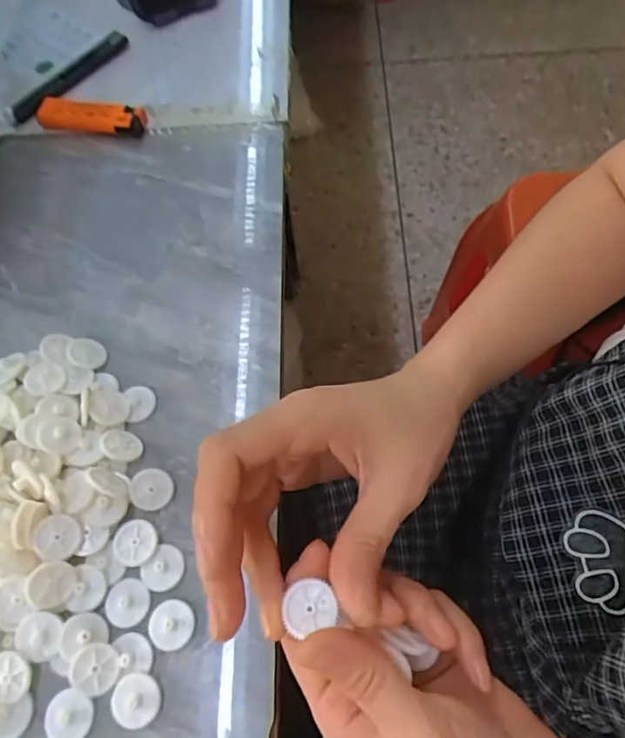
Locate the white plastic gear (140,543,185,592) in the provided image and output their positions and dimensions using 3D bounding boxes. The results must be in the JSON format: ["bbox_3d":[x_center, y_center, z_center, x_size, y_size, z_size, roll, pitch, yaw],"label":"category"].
[{"bbox_3d":[-0.074,0.098,0.267,0.018,0.004,0.022,36,70,20],"label":"white plastic gear"}]

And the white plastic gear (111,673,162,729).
[{"bbox_3d":[-0.079,0.149,0.244,0.021,0.005,0.021,9,63,8],"label":"white plastic gear"}]

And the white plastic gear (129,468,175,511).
[{"bbox_3d":[-0.084,0.063,0.284,0.022,0.004,0.021,4,83,-20],"label":"white plastic gear"}]

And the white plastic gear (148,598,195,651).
[{"bbox_3d":[-0.067,0.120,0.256,0.021,0.004,0.021,-2,62,3],"label":"white plastic gear"}]

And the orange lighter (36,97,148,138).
[{"bbox_3d":[-0.170,-0.191,0.417,0.083,0.019,0.023,3,63,5],"label":"orange lighter"}]

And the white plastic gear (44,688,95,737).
[{"bbox_3d":[-0.109,0.154,0.242,0.022,0.007,0.021,-1,62,3],"label":"white plastic gear"}]

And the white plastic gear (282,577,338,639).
[{"bbox_3d":[-0.001,0.090,0.207,0.019,0.004,0.017,-5,62,1],"label":"white plastic gear"}]

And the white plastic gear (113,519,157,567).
[{"bbox_3d":[-0.089,0.087,0.273,0.022,0.005,0.022,-2,62,3],"label":"white plastic gear"}]

